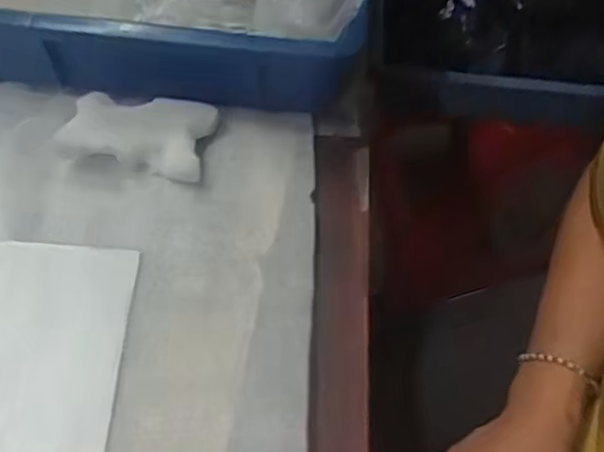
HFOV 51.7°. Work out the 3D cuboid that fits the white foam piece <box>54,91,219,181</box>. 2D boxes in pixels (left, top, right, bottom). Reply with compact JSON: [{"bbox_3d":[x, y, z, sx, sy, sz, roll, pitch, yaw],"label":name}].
[{"bbox_3d":[-0.115,-0.068,0.445,0.099,0.028,0.057,11,58,3],"label":"white foam piece"}]

